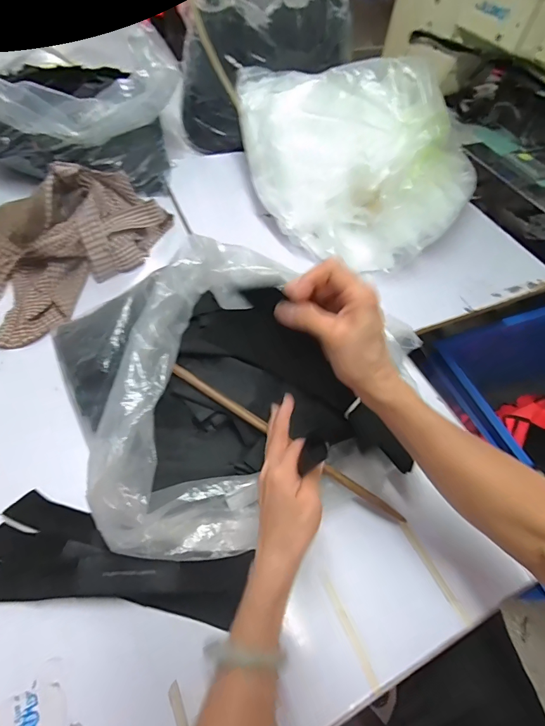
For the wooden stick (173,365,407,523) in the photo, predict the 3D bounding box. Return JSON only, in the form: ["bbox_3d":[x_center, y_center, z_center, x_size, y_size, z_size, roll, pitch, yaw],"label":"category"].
[{"bbox_3d":[0.015,0.097,0.456,0.327,0.015,0.011,33,58,6],"label":"wooden stick"}]

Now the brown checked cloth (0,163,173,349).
[{"bbox_3d":[-0.364,-0.209,0.616,0.207,0.114,0.361,29,58,14],"label":"brown checked cloth"}]

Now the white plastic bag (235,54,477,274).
[{"bbox_3d":[0.122,-0.398,0.684,0.455,0.211,0.320,40,61,21],"label":"white plastic bag"}]

